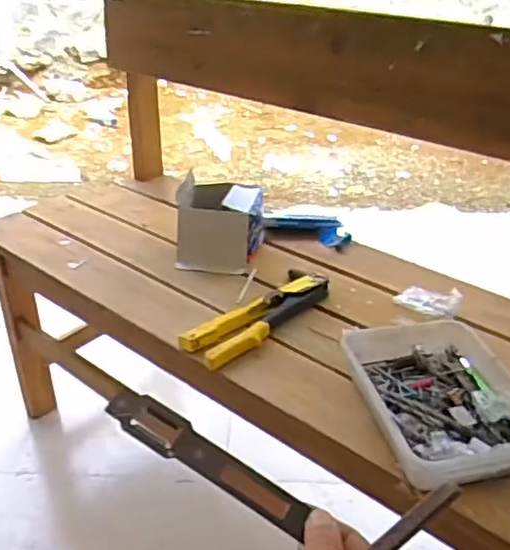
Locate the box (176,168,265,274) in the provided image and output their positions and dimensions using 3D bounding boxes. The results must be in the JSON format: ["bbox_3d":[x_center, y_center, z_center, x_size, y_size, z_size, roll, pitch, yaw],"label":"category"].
[{"bbox_3d":[-0.056,-0.084,1.034,0.138,0.110,0.146,1,32,1],"label":"box"}]

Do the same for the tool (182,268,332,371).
[{"bbox_3d":[0.011,0.050,0.865,0.082,0.033,0.243,26,41,35],"label":"tool"}]

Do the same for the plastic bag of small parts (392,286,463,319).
[{"bbox_3d":[0.246,0.035,0.892,0.089,0.027,0.043,12,34,18],"label":"plastic bag of small parts"}]

